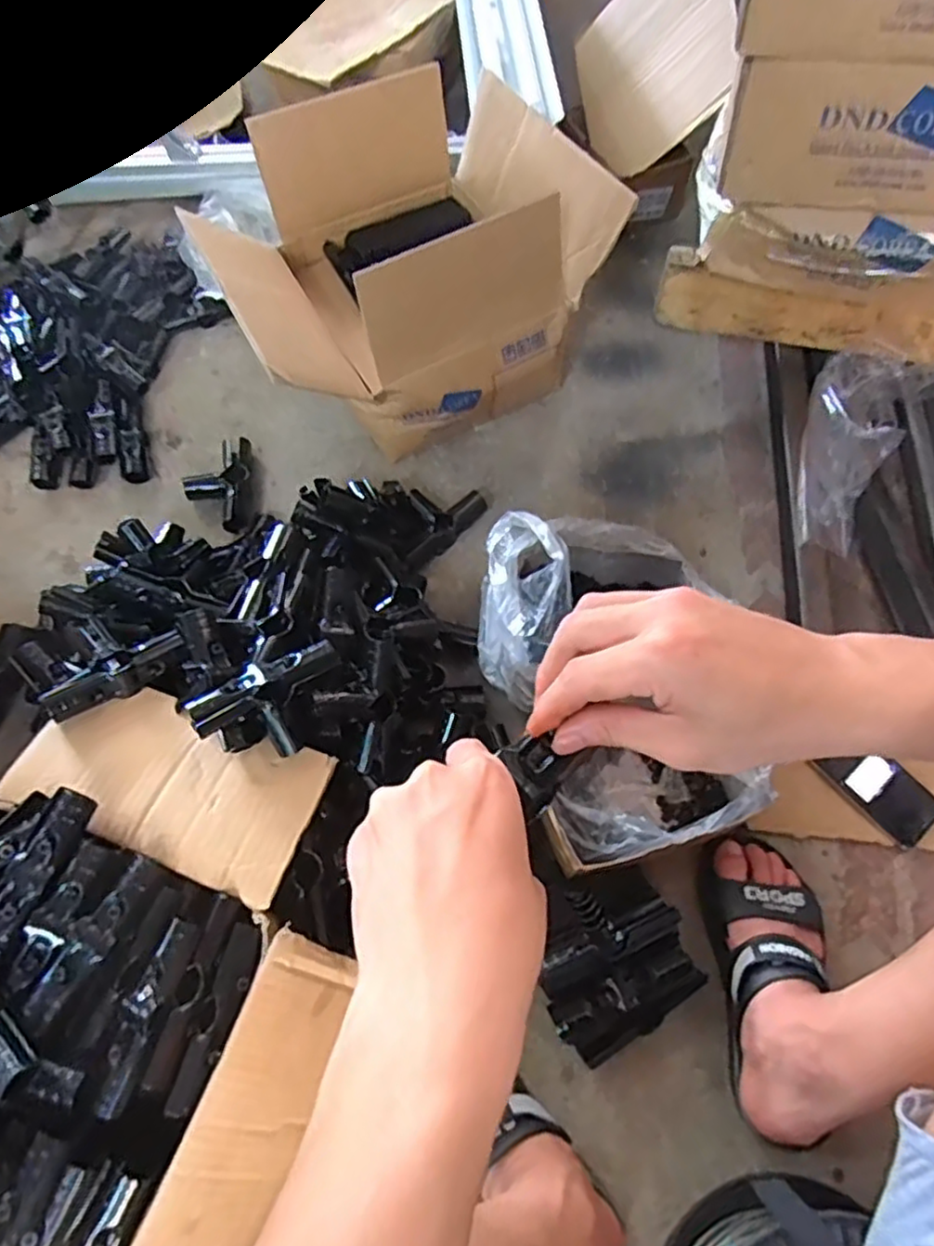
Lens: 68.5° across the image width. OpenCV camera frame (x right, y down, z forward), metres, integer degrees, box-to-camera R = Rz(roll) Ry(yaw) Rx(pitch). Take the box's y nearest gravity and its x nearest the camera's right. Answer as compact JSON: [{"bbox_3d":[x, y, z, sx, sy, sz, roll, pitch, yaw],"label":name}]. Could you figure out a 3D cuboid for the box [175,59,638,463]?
[{"bbox_3d":[-0.094,-0.456,0.903,0.440,0.247,0.370,-29,68,-14],"label":"box"}]

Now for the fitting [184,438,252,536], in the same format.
[{"bbox_3d":[-0.300,-0.182,0.887,0.090,0.031,0.105,39,69,16],"label":"fitting"}]

